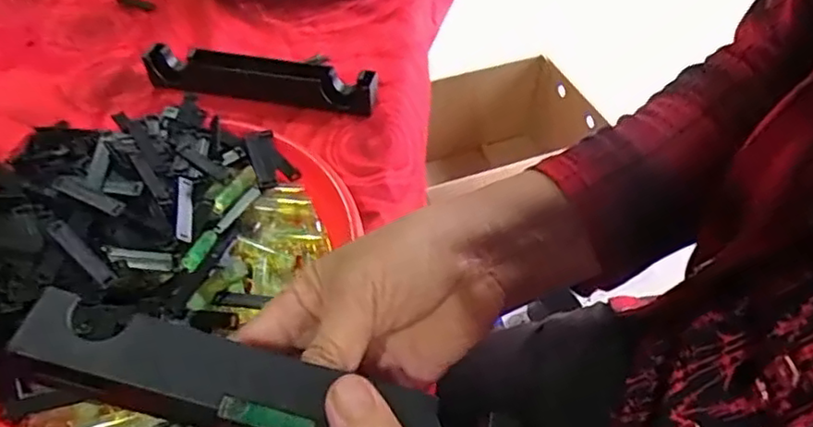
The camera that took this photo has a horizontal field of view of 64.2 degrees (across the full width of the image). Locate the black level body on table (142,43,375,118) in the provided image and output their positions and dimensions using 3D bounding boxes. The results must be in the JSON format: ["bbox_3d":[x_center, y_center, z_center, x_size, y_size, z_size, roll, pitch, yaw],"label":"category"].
[{"bbox_3d":[-0.118,-0.108,0.516,0.184,0.023,0.029,7,48,7],"label":"black level body on table"}]

